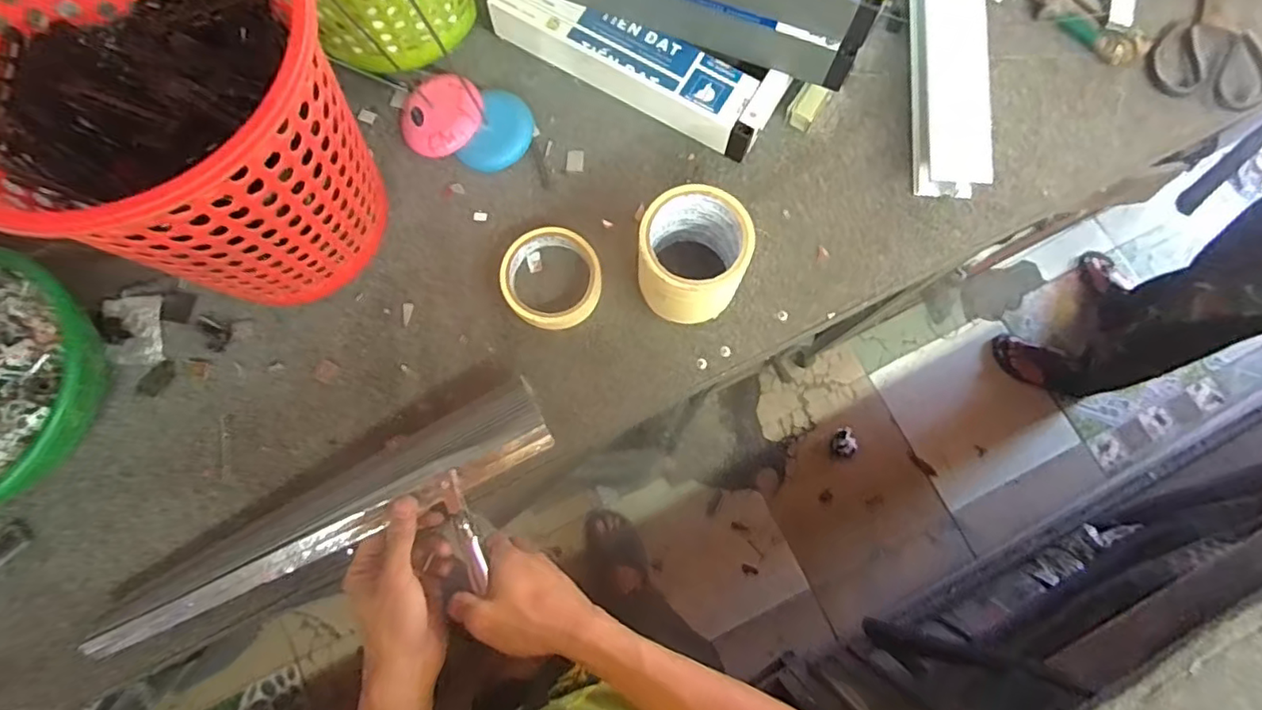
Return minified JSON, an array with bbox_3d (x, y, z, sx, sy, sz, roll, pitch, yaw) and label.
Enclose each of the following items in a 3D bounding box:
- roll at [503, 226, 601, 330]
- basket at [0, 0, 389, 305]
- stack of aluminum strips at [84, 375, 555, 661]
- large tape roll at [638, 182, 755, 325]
[{"bbox_3d":[-0.074,-0.073,0.566,0.091,0.023,0.095,0,77,1],"label":"roll"},{"bbox_3d":[-0.312,-0.172,0.454,0.234,0.226,0.226,23,78,6],"label":"basket"},{"bbox_3d":[-0.250,0.139,0.499,0.381,0.057,0.065,-28,78,-6],"label":"stack of aluminum strips"},{"bbox_3d":[0.054,-0.084,0.529,0.090,0.098,0.091,0,77,1],"label":"large tape roll"}]

